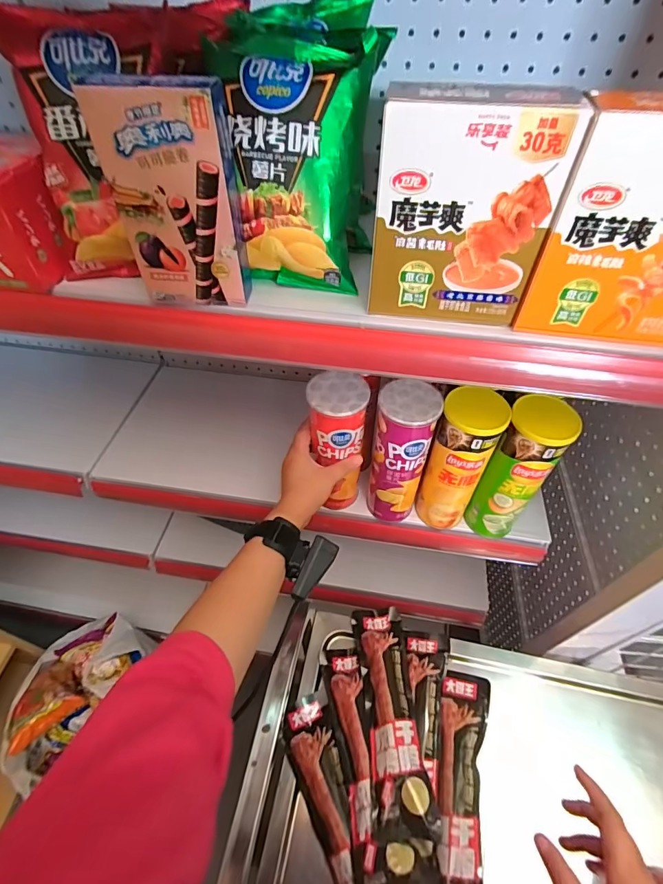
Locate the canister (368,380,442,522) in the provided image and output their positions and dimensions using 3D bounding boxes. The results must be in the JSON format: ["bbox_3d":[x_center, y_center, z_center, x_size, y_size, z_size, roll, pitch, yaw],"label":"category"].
[{"bbox_3d":[0.087,0.020,0.536,0.066,0.207,0.063,14,53,11],"label":"canister"}]

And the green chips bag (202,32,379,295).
[{"bbox_3d":[-0.033,-0.217,0.341,0.118,0.174,0.042,2,28,-3],"label":"green chips bag"}]

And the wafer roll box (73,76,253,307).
[{"bbox_3d":[-0.115,-0.182,0.322,0.086,0.149,0.037,0,52,0],"label":"wafer roll box"}]

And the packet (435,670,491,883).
[{"bbox_3d":[0.163,0.442,0.529,0.071,0.017,0.265,14,53,11],"label":"packet"}]

